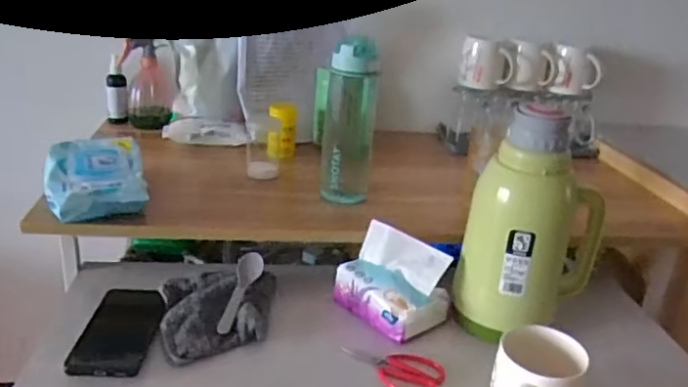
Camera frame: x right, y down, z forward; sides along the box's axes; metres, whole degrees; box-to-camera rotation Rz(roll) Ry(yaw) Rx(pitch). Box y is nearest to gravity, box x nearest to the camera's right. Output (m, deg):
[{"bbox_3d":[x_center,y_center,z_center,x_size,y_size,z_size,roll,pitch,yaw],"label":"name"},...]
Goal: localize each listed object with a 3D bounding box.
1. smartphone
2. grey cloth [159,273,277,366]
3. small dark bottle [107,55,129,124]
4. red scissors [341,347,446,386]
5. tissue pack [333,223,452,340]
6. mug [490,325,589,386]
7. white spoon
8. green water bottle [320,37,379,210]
[{"bbox_3d":[-0.256,0.156,0.695,0.079,0.015,0.149,4,22,-5],"label":"smartphone"},{"bbox_3d":[-0.147,0.142,0.730,0.136,0.021,0.150,-1,23,-15],"label":"grey cloth"},{"bbox_3d":[-0.413,-0.189,1.096,0.036,0.112,0.033,-4,24,-23],"label":"small dark bottle"},{"bbox_3d":[0.051,0.195,0.675,0.116,0.017,0.062,19,26,29],"label":"red scissors"},{"bbox_3d":[0.061,0.106,0.754,0.090,0.088,0.129,-16,31,-42],"label":"tissue pack"},{"bbox_3d":[0.180,0.195,0.584,0.079,0.098,0.085,16,24,23],"label":"mug"},{"bbox_3d":[-0.126,0.118,0.740,0.034,0.031,0.124,8,28,2],"label":"white spoon"},{"bbox_3d":[0.010,-0.097,0.847,0.070,0.228,0.072,6,22,0],"label":"green water bottle"}]

